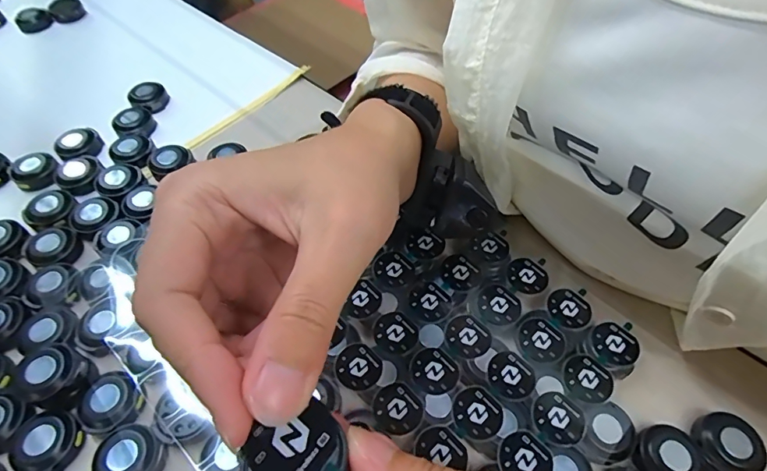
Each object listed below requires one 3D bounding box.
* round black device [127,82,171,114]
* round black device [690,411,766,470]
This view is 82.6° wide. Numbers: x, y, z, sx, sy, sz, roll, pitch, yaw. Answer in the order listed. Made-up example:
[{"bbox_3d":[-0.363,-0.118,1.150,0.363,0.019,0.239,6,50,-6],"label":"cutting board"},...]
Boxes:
[{"bbox_3d":[-0.191,-0.113,0.358,0.027,0.013,0.027,1,55,-1],"label":"round black device"},{"bbox_3d":[0.170,0.101,0.215,0.025,0.013,0.024,0,57,0],"label":"round black device"}]

